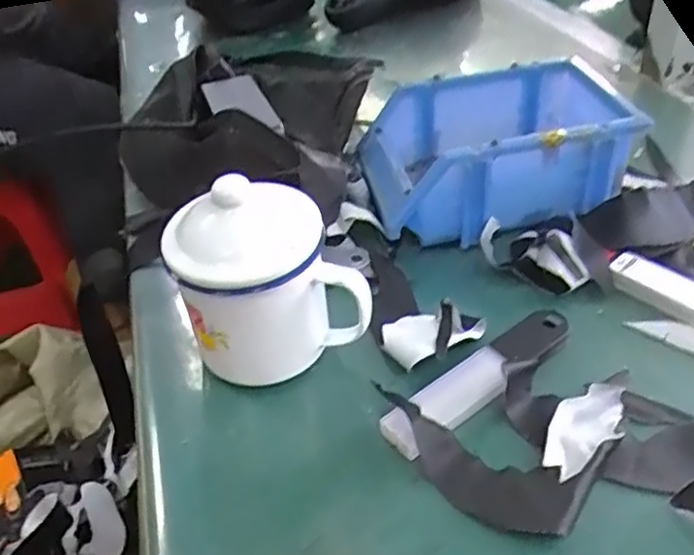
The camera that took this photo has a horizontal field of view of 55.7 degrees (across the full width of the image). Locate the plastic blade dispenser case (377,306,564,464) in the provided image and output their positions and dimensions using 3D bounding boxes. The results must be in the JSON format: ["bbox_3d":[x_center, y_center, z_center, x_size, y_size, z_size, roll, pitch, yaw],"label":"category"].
[{"bbox_3d":[0.075,0.054,0.363,0.130,0.015,0.027,-29,45,-25],"label":"plastic blade dispenser case"}]

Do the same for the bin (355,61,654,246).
[{"bbox_3d":[0.105,-0.093,0.482,0.184,0.070,0.126,-13,40,-9],"label":"bin"}]

